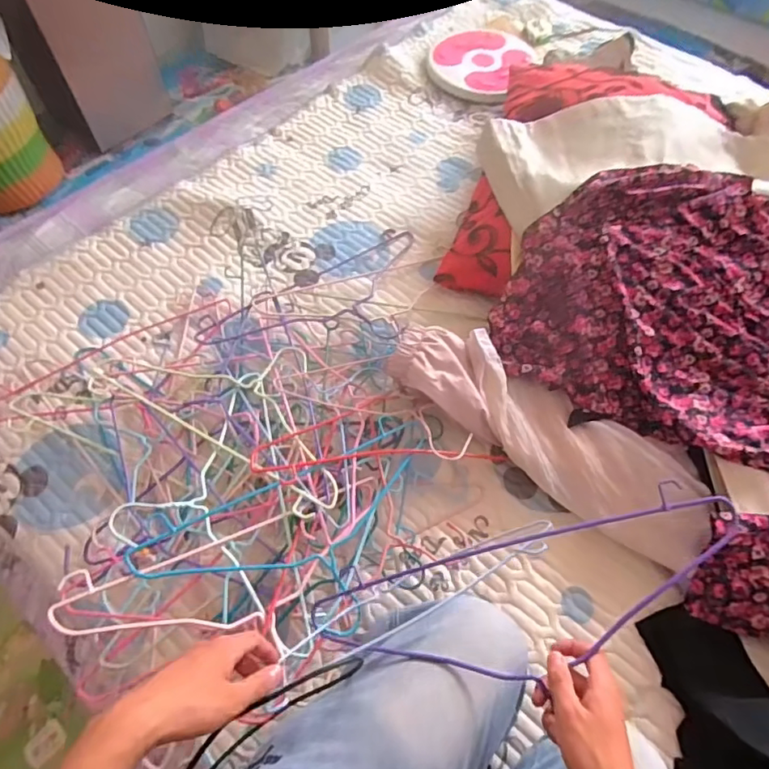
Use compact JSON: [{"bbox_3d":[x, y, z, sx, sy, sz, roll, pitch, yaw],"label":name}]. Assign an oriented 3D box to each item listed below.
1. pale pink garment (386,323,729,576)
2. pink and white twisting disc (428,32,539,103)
[{"bbox_3d":[0.228,0.058,0.753,0.465,0.079,0.139,32,63,17],"label":"pale pink garment"},{"bbox_3d":[0.228,-0.781,1.297,0.221,0.031,0.241,1,58,-1],"label":"pink and white twisting disc"}]

